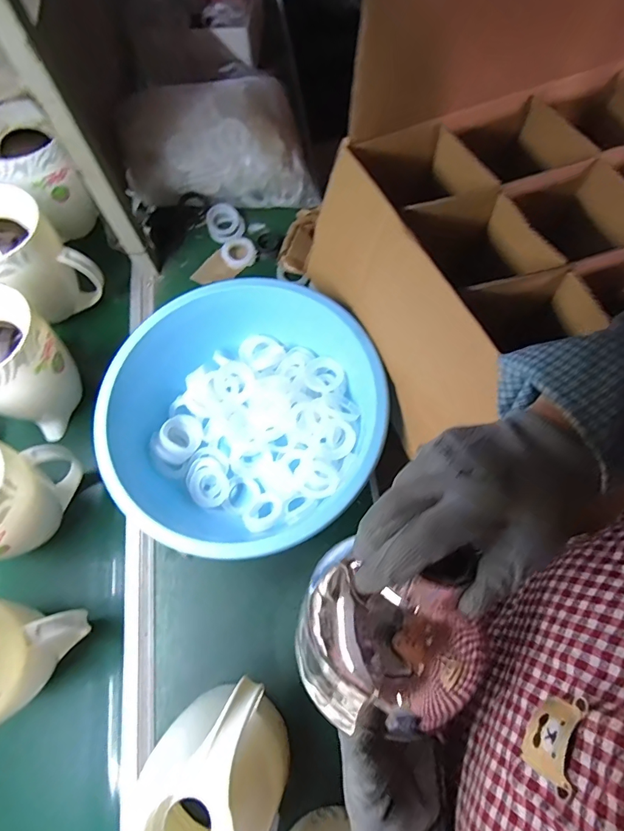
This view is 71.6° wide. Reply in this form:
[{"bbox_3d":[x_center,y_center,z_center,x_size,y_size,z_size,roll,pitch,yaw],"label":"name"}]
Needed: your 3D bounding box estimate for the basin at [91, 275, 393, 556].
[{"bbox_3d":[-0.094,0.004,0.605,0.353,0.140,0.350,-1,69,2],"label":"basin"}]

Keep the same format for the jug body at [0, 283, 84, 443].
[{"bbox_3d":[-0.437,-0.075,0.640,0.162,0.173,0.150,39,75,15],"label":"jug body"}]

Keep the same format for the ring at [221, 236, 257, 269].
[{"bbox_3d":[-0.139,-0.308,0.808,0.064,0.013,0.072,-27,70,-8],"label":"ring"}]

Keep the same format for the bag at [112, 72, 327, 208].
[{"bbox_3d":[-0.169,-0.523,0.803,0.330,0.156,0.202,-2,69,1],"label":"bag"}]

